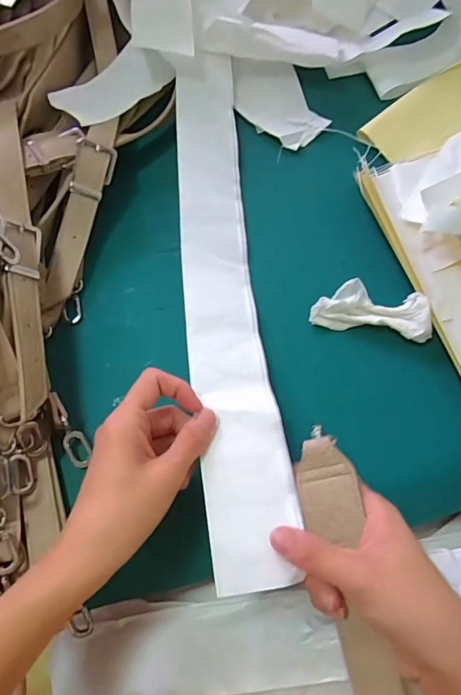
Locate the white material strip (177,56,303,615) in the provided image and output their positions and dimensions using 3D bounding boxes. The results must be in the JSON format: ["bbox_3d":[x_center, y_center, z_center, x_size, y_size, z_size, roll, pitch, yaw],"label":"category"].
[{"bbox_3d":[-0.008,-0.068,0.367,0.063,0.040,0.474,-7,66,0],"label":"white material strip"}]

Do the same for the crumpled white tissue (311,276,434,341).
[{"bbox_3d":[0.118,-0.034,0.362,0.094,0.015,0.041,10,70,7],"label":"crumpled white tissue"}]

